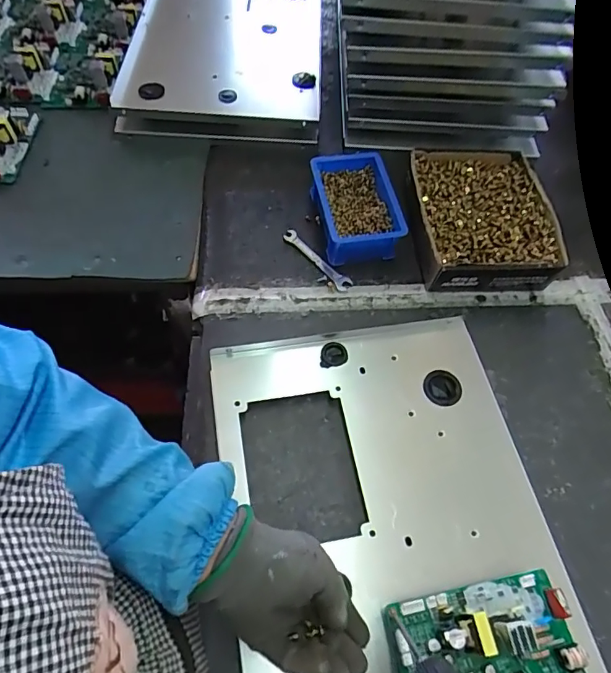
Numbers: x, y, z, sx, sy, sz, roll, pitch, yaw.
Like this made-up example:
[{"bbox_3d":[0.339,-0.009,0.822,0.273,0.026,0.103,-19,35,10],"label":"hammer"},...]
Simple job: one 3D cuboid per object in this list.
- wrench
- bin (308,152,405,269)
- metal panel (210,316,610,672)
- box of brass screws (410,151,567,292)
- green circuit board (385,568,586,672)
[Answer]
[{"bbox_3d":[0.015,-0.102,0.631,0.023,0.005,0.114,-39,69,-20],"label":"wrench"},{"bbox_3d":[0.068,-0.178,0.642,0.108,0.047,0.156,-7,62,-6],"label":"bin"},{"bbox_3d":[0.092,0.221,0.437,0.306,0.032,0.516,-9,61,-8],"label":"metal panel"},{"bbox_3d":[0.241,-0.165,0.651,0.187,0.055,0.218,2,61,-1],"label":"box of brass screws"},{"bbox_3d":[0.153,0.267,0.375,0.153,0.034,0.129,-9,62,-7],"label":"green circuit board"}]

